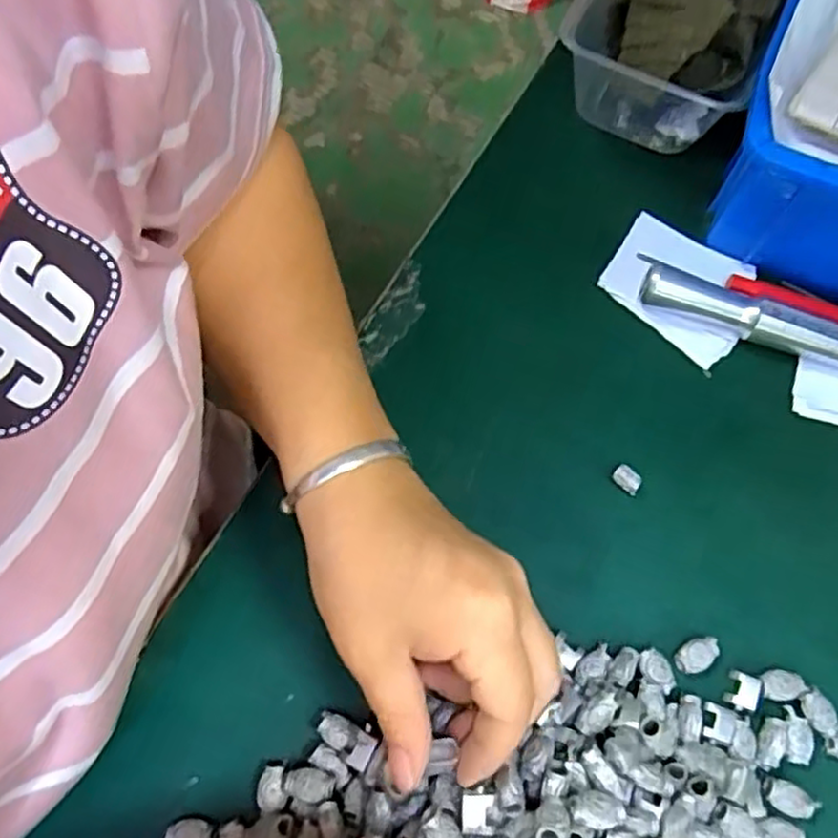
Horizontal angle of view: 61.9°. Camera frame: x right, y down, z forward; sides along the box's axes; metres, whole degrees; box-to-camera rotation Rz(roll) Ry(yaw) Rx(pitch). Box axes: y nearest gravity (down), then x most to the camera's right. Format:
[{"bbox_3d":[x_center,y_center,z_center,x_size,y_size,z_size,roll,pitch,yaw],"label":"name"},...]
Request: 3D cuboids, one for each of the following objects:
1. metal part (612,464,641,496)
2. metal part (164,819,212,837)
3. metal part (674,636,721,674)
[{"bbox_3d":[0.102,0.030,0.342,0.014,0.008,0.009,39,72,12],"label":"metal part"},{"bbox_3d":[-0.092,0.168,0.281,0.018,0.004,0.013,11,69,3],"label":"metal part"},{"bbox_3d":[0.124,0.105,0.311,0.021,0.005,0.013,-22,71,-10],"label":"metal part"}]

